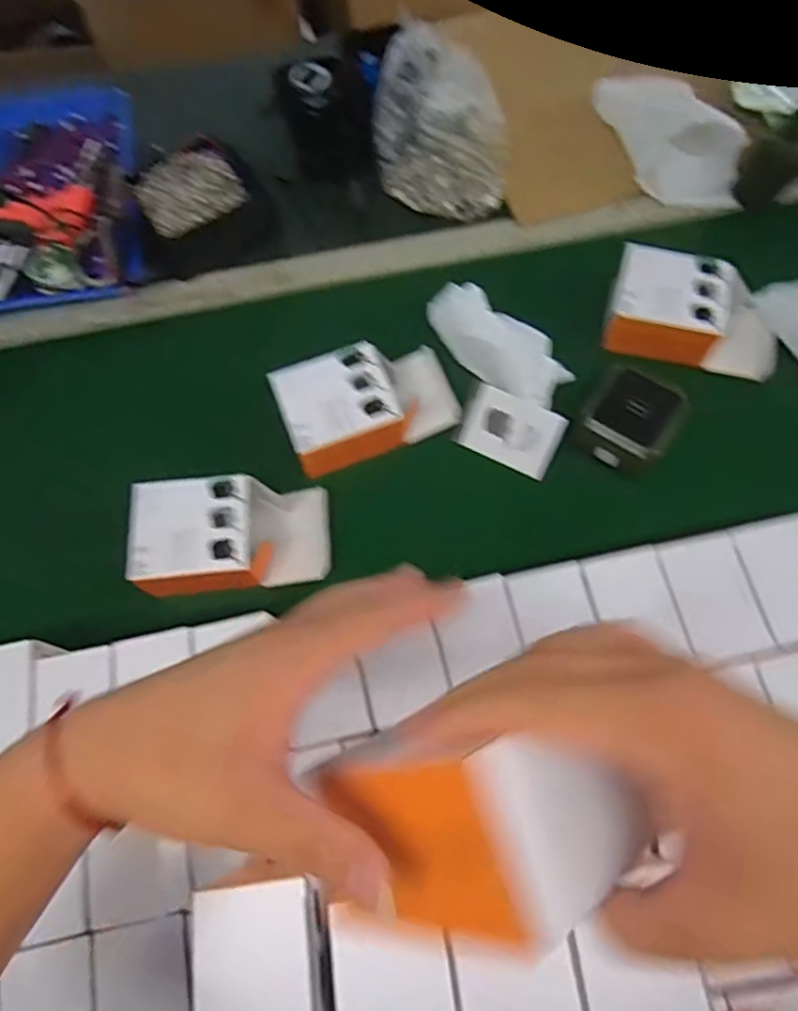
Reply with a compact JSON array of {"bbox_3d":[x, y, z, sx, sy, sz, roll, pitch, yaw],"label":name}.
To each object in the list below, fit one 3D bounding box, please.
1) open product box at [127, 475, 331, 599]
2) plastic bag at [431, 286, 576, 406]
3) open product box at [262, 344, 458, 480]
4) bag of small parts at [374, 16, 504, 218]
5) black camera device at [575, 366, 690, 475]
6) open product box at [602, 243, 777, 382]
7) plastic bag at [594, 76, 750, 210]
[{"bbox_3d":[-0.164,0.030,0.641,0.182,0.047,0.105,-4,69,1],"label":"open product box"},{"bbox_3d":[0.101,-0.171,0.695,0.163,0.088,0.074,26,72,12],"label":"plastic bag"},{"bbox_3d":[-0.034,-0.114,0.701,0.178,0.060,0.100,-21,69,-6],"label":"open product box"},{"bbox_3d":[0.052,-0.471,0.817,0.160,0.111,0.187,1,69,3],"label":"bag of small parts"},{"bbox_3d":[0.242,-0.088,0.683,0.088,0.039,0.098,29,73,13],"label":"black camera device"},{"bbox_3d":[0.328,-0.212,0.721,0.183,0.053,0.107,13,70,7],"label":"open product box"},{"bbox_3d":[0.331,-0.463,0.809,0.093,0.095,0.201,-27,70,-8],"label":"plastic bag"}]

